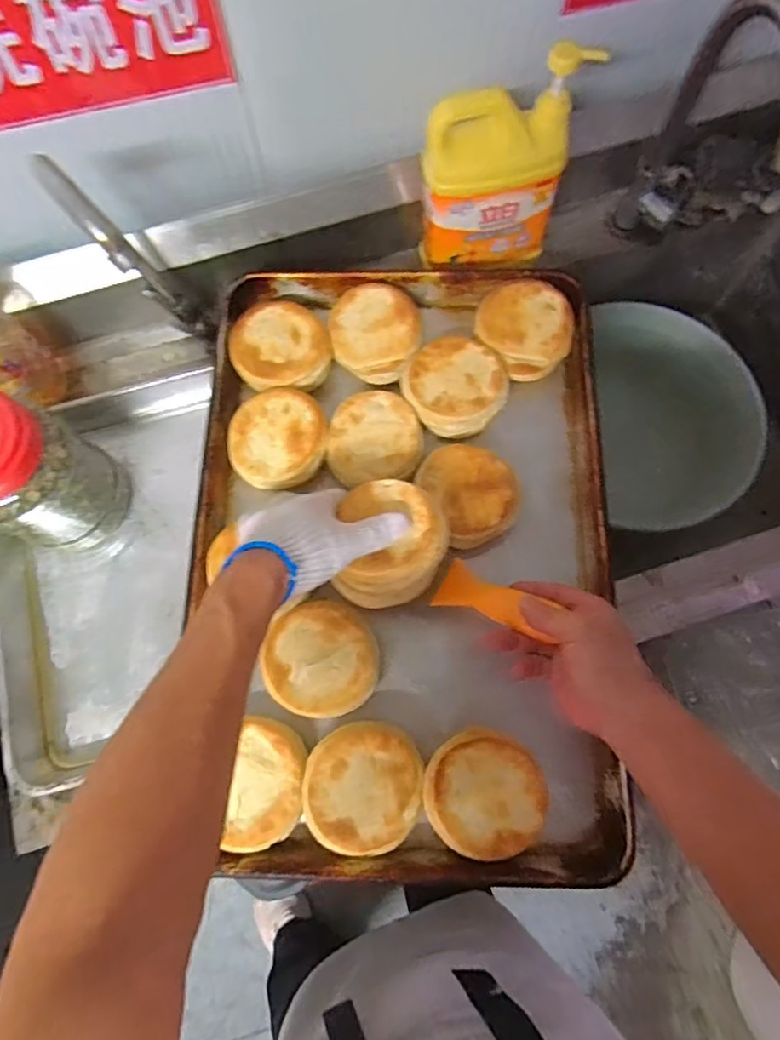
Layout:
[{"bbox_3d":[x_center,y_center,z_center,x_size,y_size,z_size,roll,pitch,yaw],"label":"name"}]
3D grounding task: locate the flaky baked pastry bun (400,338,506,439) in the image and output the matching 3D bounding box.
[{"bbox_3d":[0.069,-0.143,0.607,0.100,0.032,0.097,0,73,0],"label":"flaky baked pastry bun"}]

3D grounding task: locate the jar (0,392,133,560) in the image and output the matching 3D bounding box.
[{"bbox_3d":[-0.350,-0.041,0.564,0.106,0.195,0.108,0,73,0],"label":"jar"}]

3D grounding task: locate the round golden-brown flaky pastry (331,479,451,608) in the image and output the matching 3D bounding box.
[{"bbox_3d":[0.003,0.018,0.520,0.094,0.051,0.110,11,74,3],"label":"round golden-brown flaky pastry"}]

